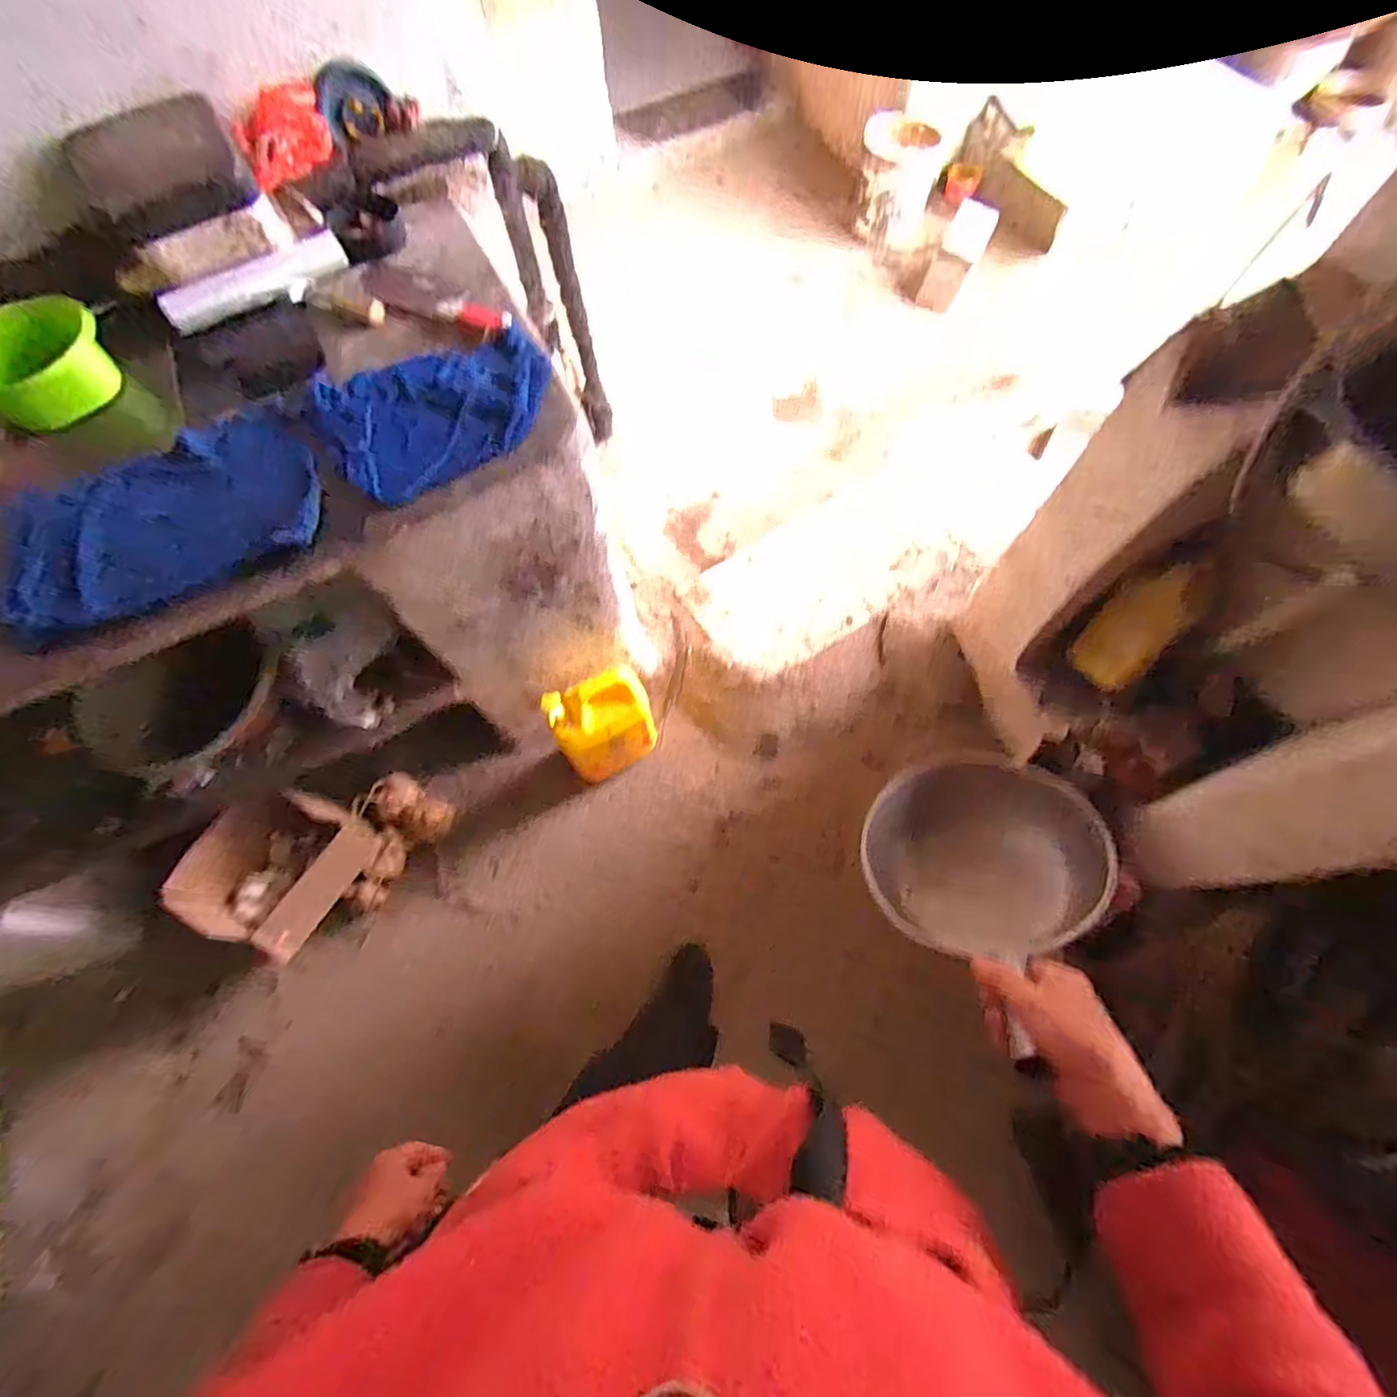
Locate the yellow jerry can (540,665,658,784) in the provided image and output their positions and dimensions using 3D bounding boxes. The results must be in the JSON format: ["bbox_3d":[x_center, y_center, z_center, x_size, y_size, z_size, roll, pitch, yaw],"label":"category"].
[{"bbox_3d":[-0.184,0.052,1.202,0.202,0.252,0.123,-32,71,-11],"label":"yellow jerry can"}]

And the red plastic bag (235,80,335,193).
[{"bbox_3d":[-0.563,-0.766,0.823,0.126,0.076,0.035,-42,74,-14],"label":"red plastic bag"}]

